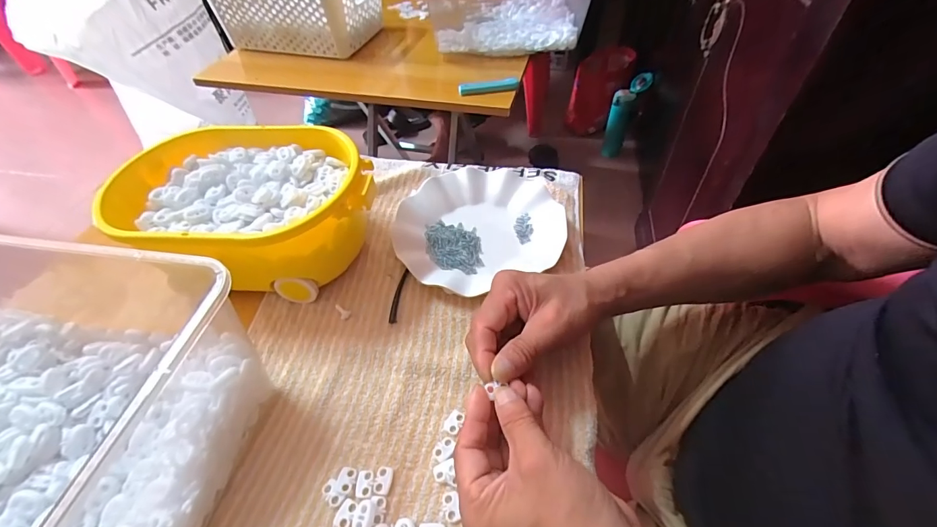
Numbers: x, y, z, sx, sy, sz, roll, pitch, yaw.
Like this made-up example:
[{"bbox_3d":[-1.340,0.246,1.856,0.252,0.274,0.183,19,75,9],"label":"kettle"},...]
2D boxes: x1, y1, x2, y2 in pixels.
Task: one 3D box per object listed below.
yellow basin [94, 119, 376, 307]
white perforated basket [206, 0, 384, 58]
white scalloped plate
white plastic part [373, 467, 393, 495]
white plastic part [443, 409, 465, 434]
[{"bbox_3d":[-0.211,-0.049,0.414,0.233,0.104,0.160,-2,50,2],"label":"yellow basin"},{"bbox_3d":[-0.330,-0.509,0.803,0.297,0.114,0.207,11,51,13],"label":"white perforated basket"},{"bbox_3d":[0.010,-0.045,0.451,0.182,0.022,0.160,-19,51,-12],"label":"white scalloped plate"},{"bbox_3d":[-0.063,0.160,0.299,0.012,0.004,0.019,2,50,5],"label":"white plastic part"},{"bbox_3d":[-0.011,0.126,0.325,0.012,0.004,0.019,25,56,22],"label":"white plastic part"}]

